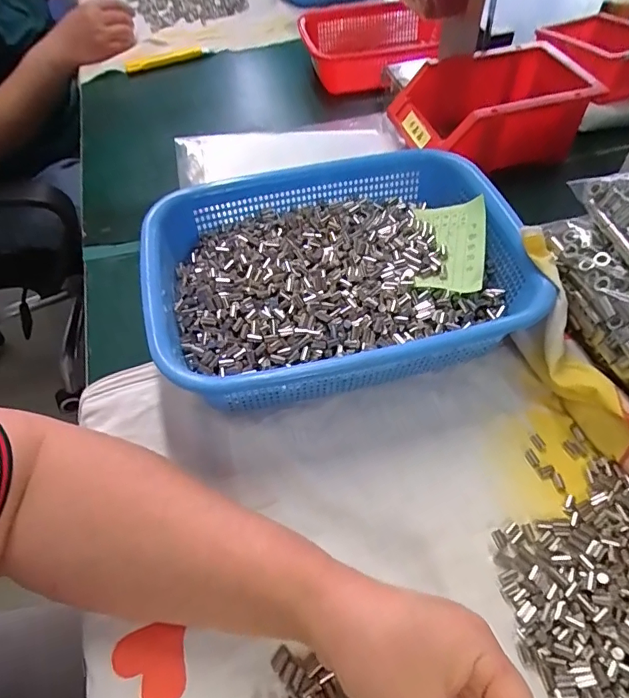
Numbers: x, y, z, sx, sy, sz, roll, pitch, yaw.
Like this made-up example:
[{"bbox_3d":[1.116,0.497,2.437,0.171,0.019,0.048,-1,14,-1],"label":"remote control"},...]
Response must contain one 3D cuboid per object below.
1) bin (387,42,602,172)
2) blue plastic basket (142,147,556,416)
[{"bbox_3d":[0.193,-0.252,0.512,0.178,0.073,0.125,-17,55,-9],"label":"bin"},{"bbox_3d":[0.016,-0.061,0.387,0.272,0.071,0.208,-14,55,-7],"label":"blue plastic basket"}]

